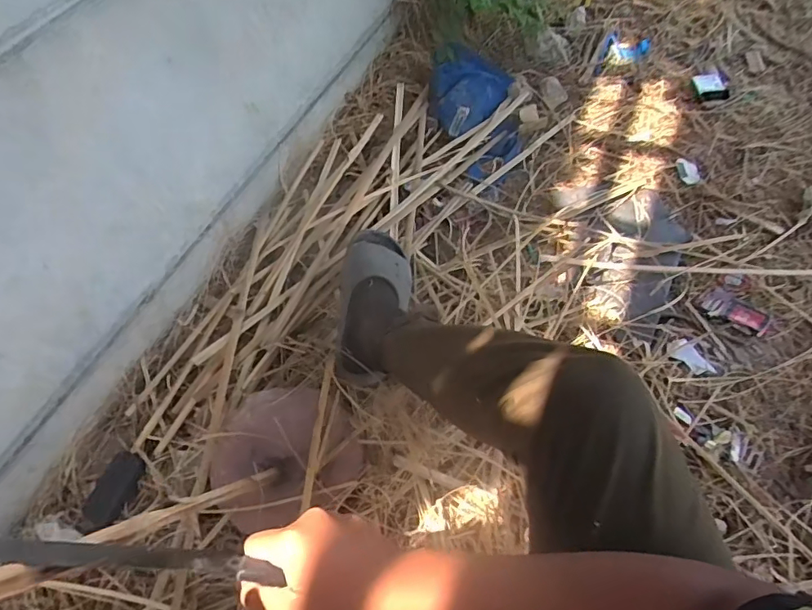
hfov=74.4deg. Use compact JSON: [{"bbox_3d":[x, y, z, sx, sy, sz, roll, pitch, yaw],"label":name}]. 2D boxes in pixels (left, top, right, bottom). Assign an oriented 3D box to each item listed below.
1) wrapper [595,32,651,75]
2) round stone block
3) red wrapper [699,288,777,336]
[{"bbox_3d":[0.542,-0.624,1.336,0.106,0.018,0.170,19,58,18],"label":"wrapper"},{"bbox_3d":[-0.170,0.213,0.754,0.203,0.069,0.192,-3,54,4],"label":"round stone block"},{"bbox_3d":[0.548,0.014,0.885,0.057,0.017,0.106,-36,59,-19],"label":"red wrapper"}]

